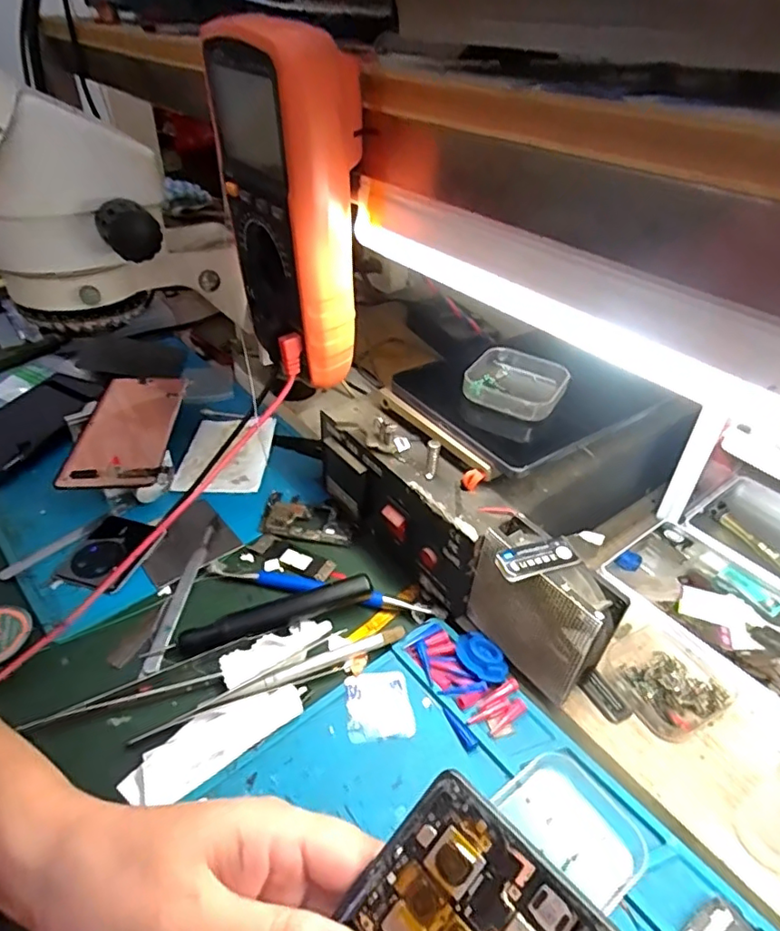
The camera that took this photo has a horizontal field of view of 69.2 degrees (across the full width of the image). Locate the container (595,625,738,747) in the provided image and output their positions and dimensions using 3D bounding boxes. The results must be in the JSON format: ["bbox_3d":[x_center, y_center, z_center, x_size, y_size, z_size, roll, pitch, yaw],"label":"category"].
[{"bbox_3d":[0.173,0.127,0.350,0.063,0.020,0.064,-17,42,-22],"label":"container"}]

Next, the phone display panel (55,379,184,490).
[{"bbox_3d":[-0.224,-0.034,0.488,0.075,0.011,0.157,-3,37,-7],"label":"phone display panel"}]

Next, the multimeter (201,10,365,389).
[{"bbox_3d":[-0.058,-0.138,0.319,0.054,0.170,0.093,-24,45,-29],"label":"multimeter"}]

